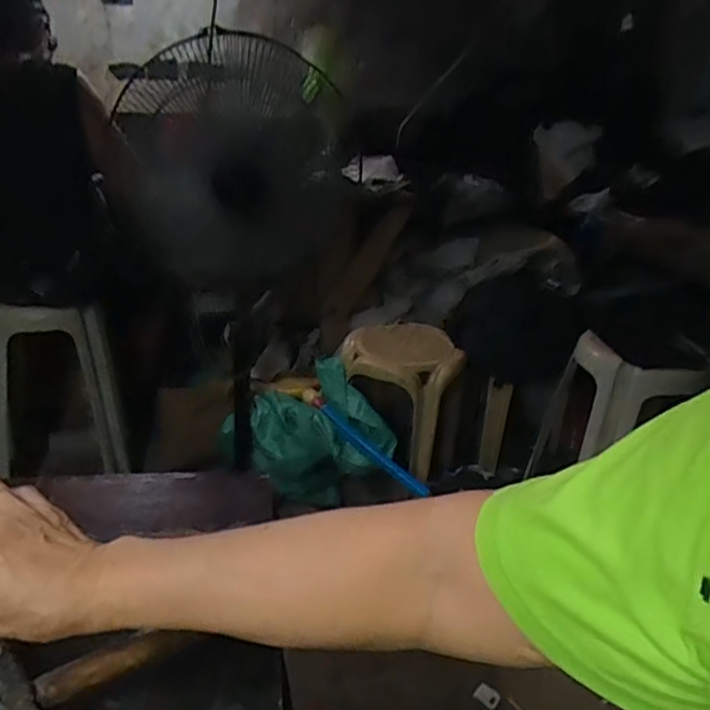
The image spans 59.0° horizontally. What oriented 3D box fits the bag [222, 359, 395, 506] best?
[{"bbox_3d":[-0.121,0.199,1.668,0.257,0.288,0.459,-18,33,-40],"label":"bag"}]

